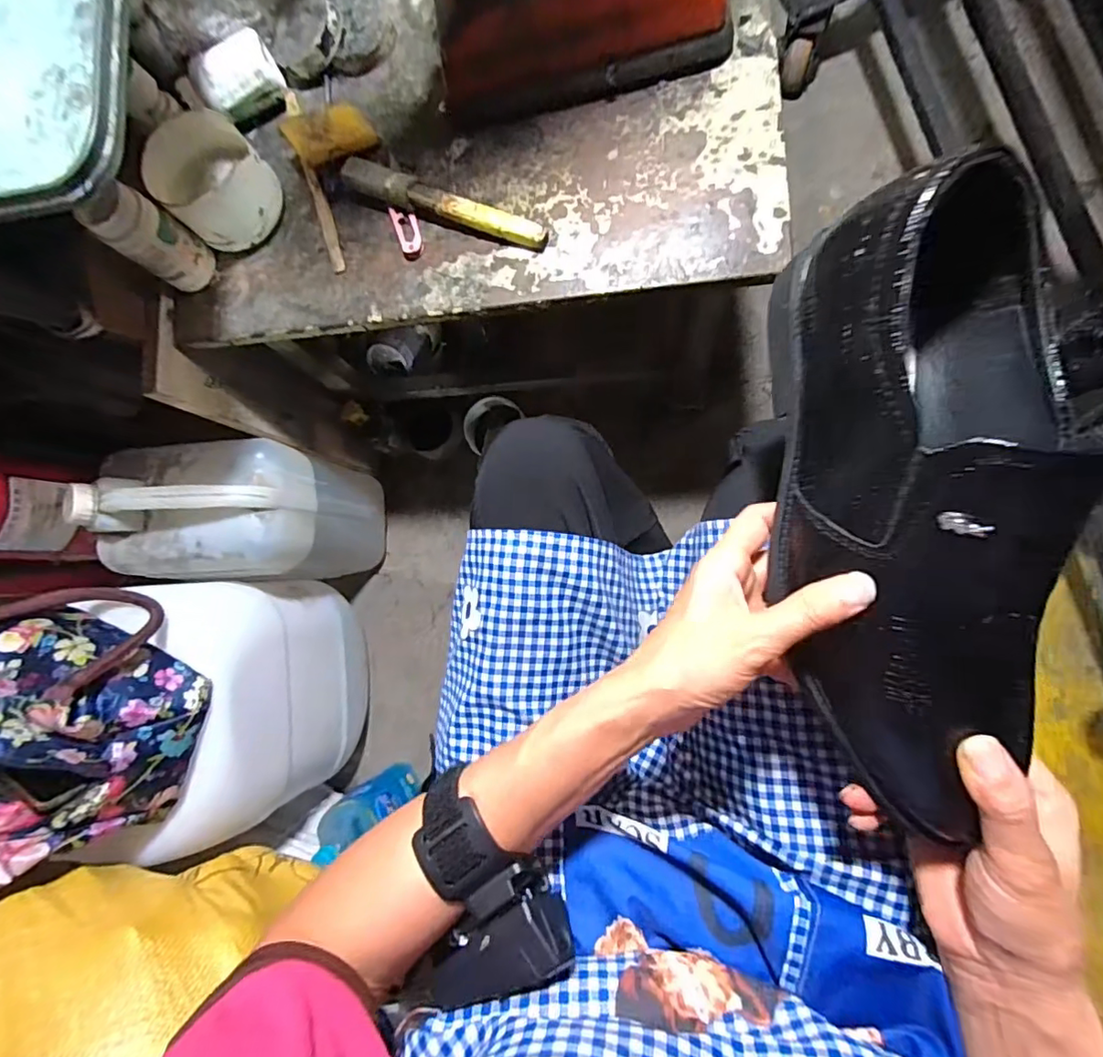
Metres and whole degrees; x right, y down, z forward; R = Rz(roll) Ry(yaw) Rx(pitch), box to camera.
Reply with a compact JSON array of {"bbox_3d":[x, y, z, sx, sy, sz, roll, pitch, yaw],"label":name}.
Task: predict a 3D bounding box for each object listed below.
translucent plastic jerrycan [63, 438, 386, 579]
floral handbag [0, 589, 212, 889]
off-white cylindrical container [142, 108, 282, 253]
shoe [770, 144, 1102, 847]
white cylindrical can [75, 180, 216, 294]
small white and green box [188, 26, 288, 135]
[{"bbox_3d":[-0.379,-0.018,0.707,0.240,0.281,0.159,-7,85,8],"label":"translucent plastic jerrycan"},{"bbox_3d":[-0.492,0.200,0.488,0.286,0.145,0.239,-37,82,4],"label":"floral handbag"},{"bbox_3d":[-0.299,-0.309,0.486,0.111,0.061,0.090,43,93,9],"label":"off-white cylindrical container"},{"bbox_3d":[0.158,-0.003,0.234,0.100,0.081,0.259,-2,93,8],"label":"shoe"},{"bbox_3d":[-0.337,-0.244,0.467,0.042,0.097,0.047,33,91,9],"label":"white cylindrical can"},{"bbox_3d":[-0.280,-0.400,0.492,0.072,0.040,0.044,-28,83,5],"label":"small white and green box"}]

